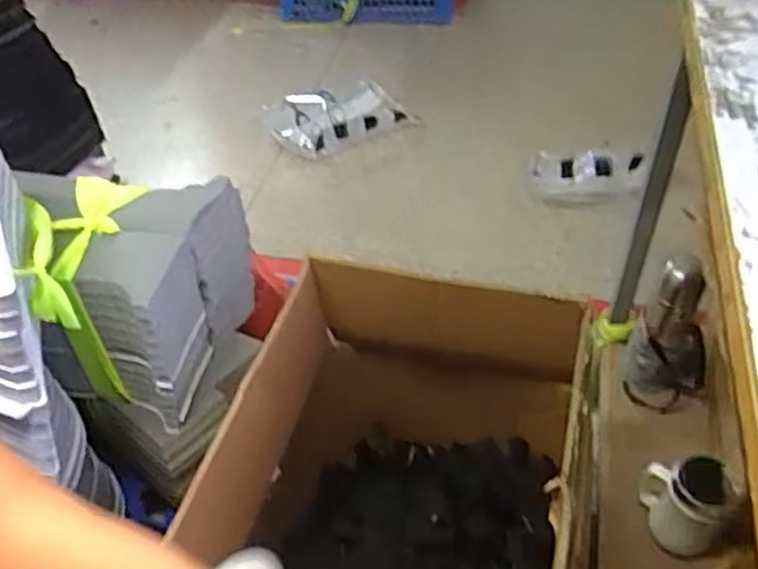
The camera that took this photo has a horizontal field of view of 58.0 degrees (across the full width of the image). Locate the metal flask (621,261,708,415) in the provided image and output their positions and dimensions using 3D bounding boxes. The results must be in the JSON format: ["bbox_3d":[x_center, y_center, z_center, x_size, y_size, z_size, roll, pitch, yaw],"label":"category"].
[{"bbox_3d":[0.432,0.079,1.004,0.114,0.242,0.100,22,51,24],"label":"metal flask"}]

